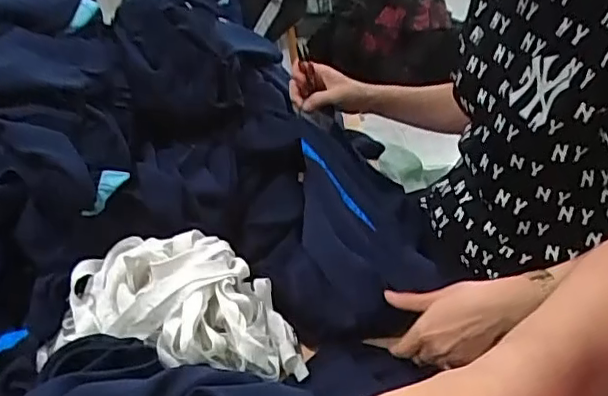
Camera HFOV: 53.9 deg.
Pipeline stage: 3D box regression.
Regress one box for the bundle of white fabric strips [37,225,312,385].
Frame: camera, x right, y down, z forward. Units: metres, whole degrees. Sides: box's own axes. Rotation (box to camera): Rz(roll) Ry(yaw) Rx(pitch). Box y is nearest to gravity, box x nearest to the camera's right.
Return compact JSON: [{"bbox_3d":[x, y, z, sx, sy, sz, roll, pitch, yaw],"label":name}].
[{"bbox_3d":[-0.132,0.125,0.648,0.261,0.120,0.151,-3,32,-2],"label":"bundle of white fabric strips"}]

